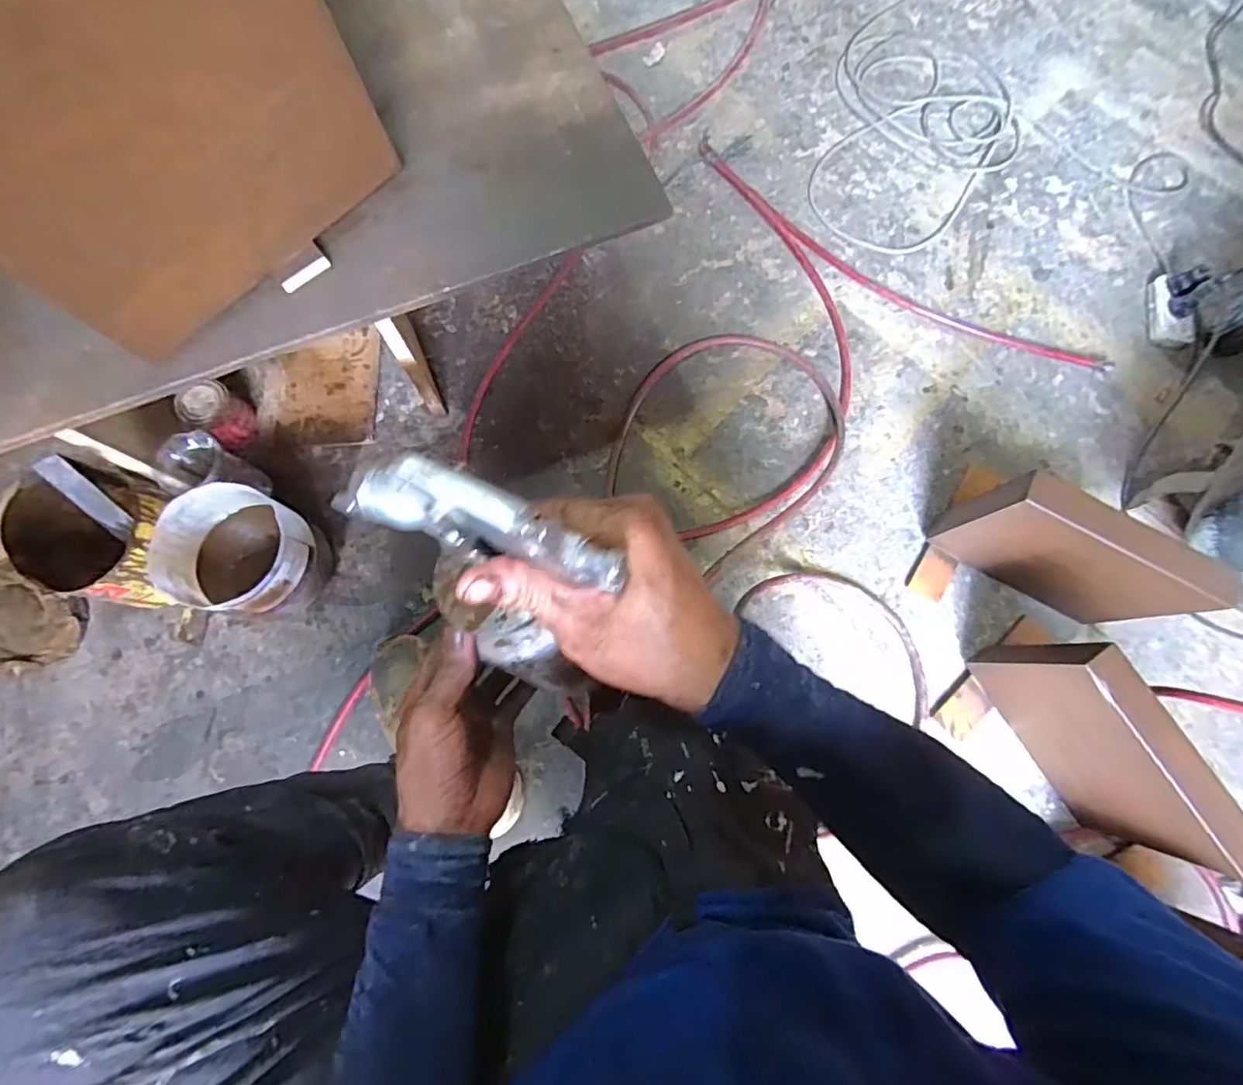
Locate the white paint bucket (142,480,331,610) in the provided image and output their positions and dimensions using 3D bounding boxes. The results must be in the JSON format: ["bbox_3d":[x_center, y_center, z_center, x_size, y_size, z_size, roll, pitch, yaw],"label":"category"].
[{"bbox_3d":[-0.467,0.017,0.746,0.158,0.143,0.144,0,76,-1],"label":"white paint bucket"}]

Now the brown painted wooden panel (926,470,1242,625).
[{"bbox_3d":[0.552,0.015,0.719,0.245,0.219,0.056,29,78,8],"label":"brown painted wooden panel"}]

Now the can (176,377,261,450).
[{"bbox_3d":[-0.565,-0.181,0.815,0.070,0.077,0.065,0,75,1],"label":"can"}]

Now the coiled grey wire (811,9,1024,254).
[{"bbox_3d":[0.514,-0.705,1.012,0.330,0.016,0.508,20,76,6],"label":"coiled grey wire"}]

